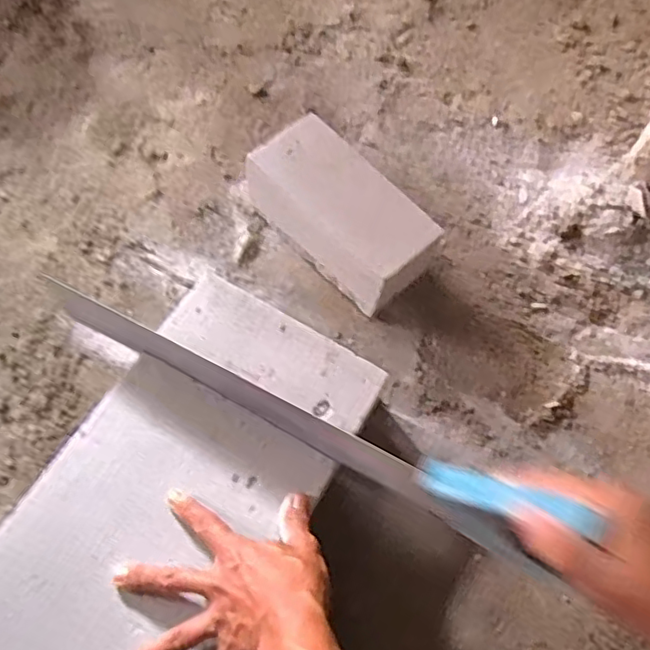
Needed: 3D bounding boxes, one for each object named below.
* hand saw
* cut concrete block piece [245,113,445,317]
[{"bbox_3d":[-0.032,0.063,0.470,0.443,0.109,0.029,23,68,20],"label":"hand saw"},{"bbox_3d":[0.021,-0.111,0.631,0.097,0.080,0.206,-41,74,-17],"label":"cut concrete block piece"}]

